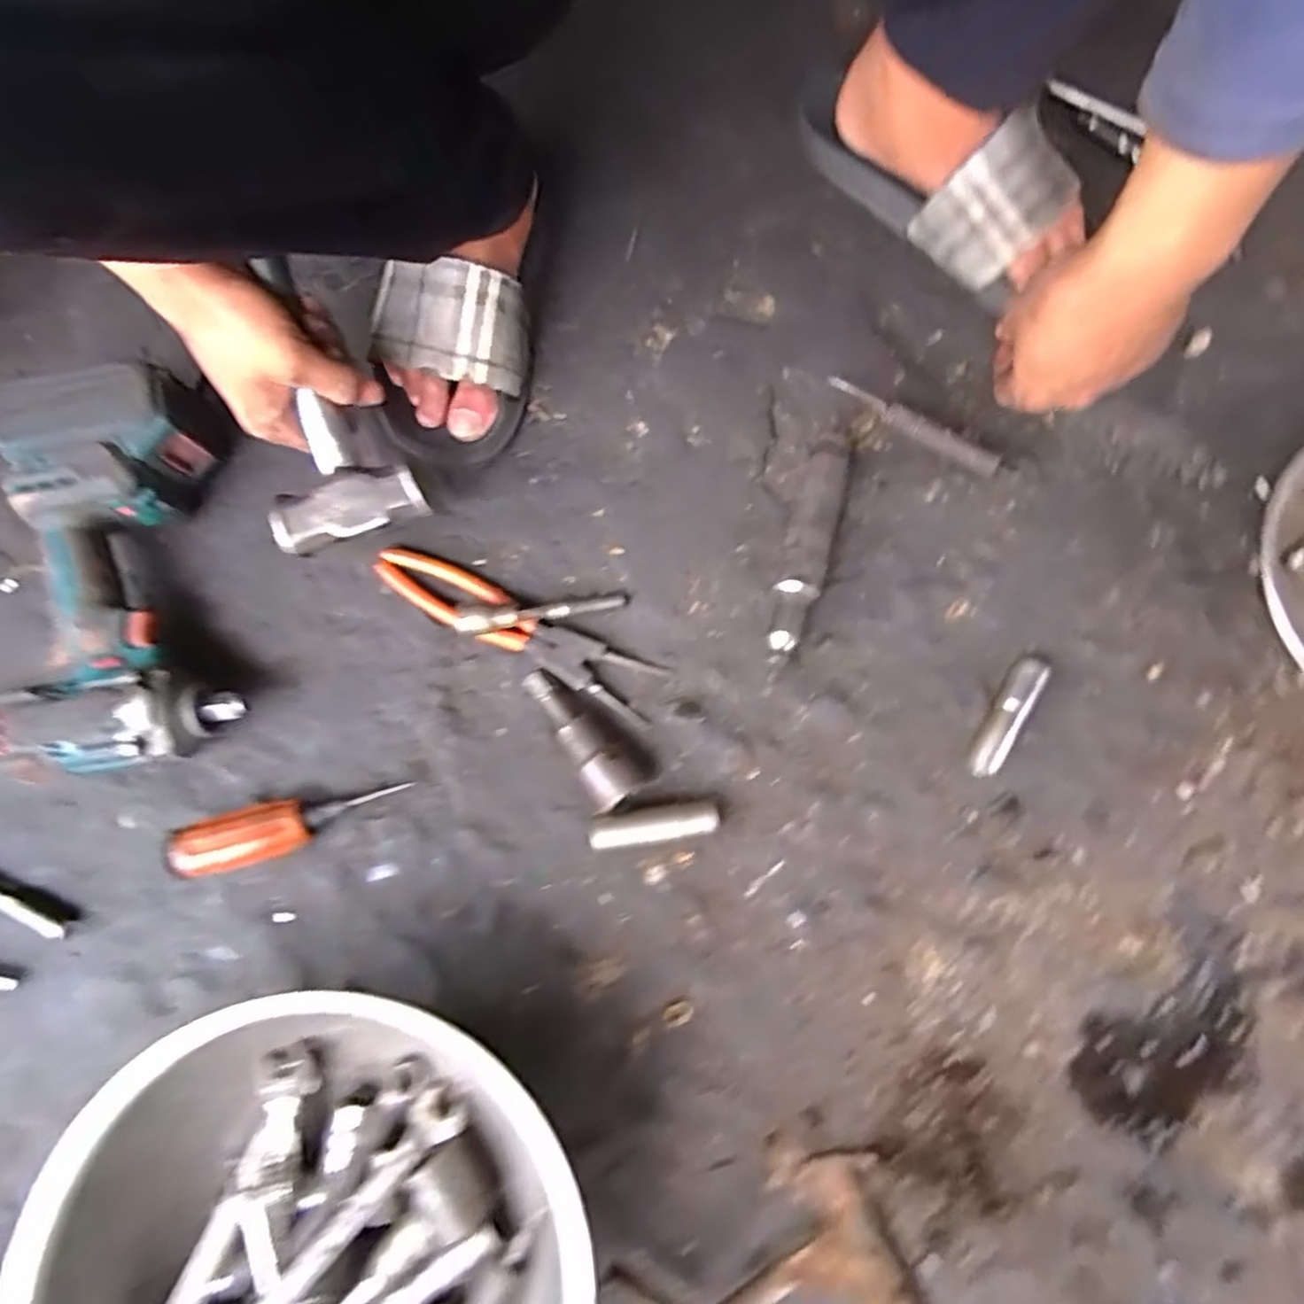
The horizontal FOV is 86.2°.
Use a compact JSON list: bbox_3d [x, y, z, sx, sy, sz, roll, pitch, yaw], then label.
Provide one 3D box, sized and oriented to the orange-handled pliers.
[{"bbox_3d":[-0.094,-0.017,0.480,0.212,0.015,0.040,25,78,8],"label":"orange-handled pliers"}]

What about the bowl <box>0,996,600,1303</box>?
[{"bbox_3d":[-0.163,0.316,0.362,0.264,0.092,0.245,-6,76,0],"label":"bowl"}]

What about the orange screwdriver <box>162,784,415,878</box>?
[{"bbox_3d":[-0.230,0.112,0.445,0.137,0.031,0.037,-9,71,-13],"label":"orange screwdriver"}]

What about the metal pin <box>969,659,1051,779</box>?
[{"bbox_3d":[0.227,0.042,0.448,0.018,0.023,0.081,31,79,9],"label":"metal pin"}]

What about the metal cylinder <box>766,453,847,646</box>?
[{"bbox_3d":[0.104,-0.068,0.472,0.030,0.035,0.139,12,77,5],"label":"metal cylinder"}]

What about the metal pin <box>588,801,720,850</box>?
[{"bbox_3d":[0.001,0.110,0.445,0.080,0.024,0.020,-9,76,0],"label":"metal pin"}]

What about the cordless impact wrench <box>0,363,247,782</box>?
[{"bbox_3d":[-0.354,-0.052,0.462,0.132,0.081,0.257,-13,76,-1],"label":"cordless impact wrench"}]

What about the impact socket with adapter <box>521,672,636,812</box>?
[{"bbox_3d":[-0.046,0.054,0.456,0.033,0.027,0.101,-30,77,-6],"label":"impact socket with adapter"}]

